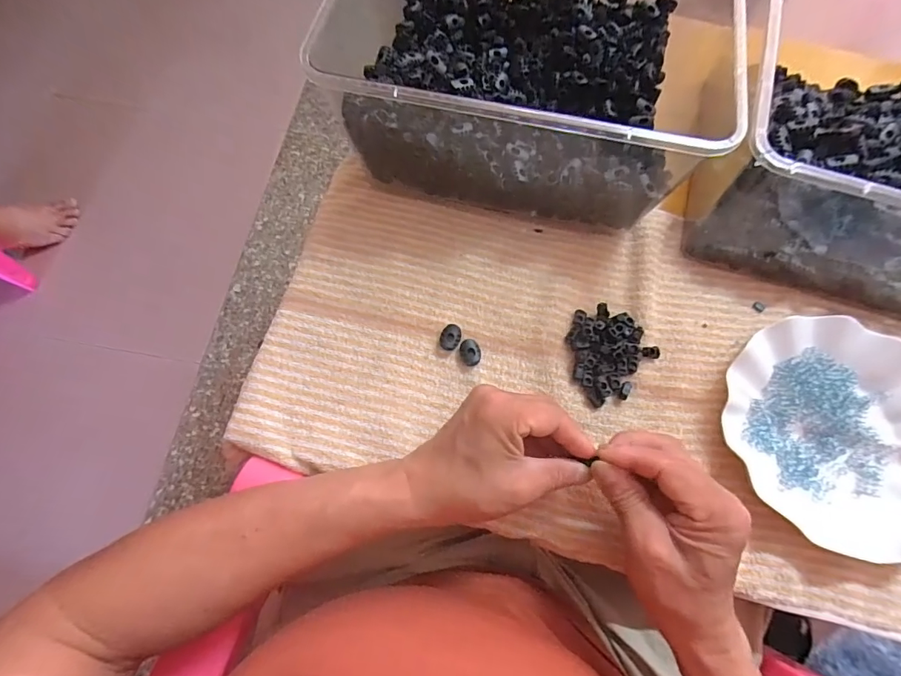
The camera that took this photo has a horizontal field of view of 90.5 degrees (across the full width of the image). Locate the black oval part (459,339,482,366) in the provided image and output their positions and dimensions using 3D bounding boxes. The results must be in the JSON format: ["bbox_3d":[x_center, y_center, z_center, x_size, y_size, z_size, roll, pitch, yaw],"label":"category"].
[{"bbox_3d":[0.017,0.013,0.383,0.017,0.009,0.022,-14,72,-6],"label":"black oval part"}]

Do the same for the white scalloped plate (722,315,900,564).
[{"bbox_3d":[0.312,0.075,0.358,0.179,0.026,0.182,0,71,-1],"label":"white scalloped plate"}]

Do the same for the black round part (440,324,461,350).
[{"bbox_3d":[0.000,0.000,0.387,0.017,0.009,0.021,7,71,1],"label":"black round part"}]

